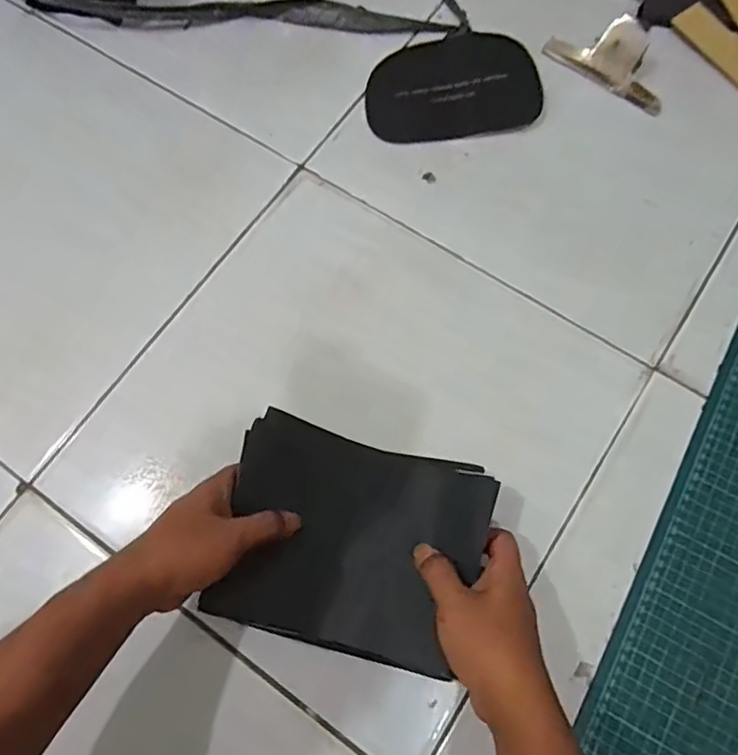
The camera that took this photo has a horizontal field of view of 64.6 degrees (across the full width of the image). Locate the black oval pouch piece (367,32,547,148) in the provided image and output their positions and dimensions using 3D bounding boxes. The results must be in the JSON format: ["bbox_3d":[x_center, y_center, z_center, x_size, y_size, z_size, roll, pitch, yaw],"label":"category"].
[{"bbox_3d":[0.087,-0.315,0.628,0.180,0.009,0.130,-10,72,-1],"label":"black oval pouch piece"}]

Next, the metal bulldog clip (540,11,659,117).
[{"bbox_3d":[0.260,-0.341,0.616,0.144,0.034,0.068,33,76,12],"label":"metal bulldog clip"}]

